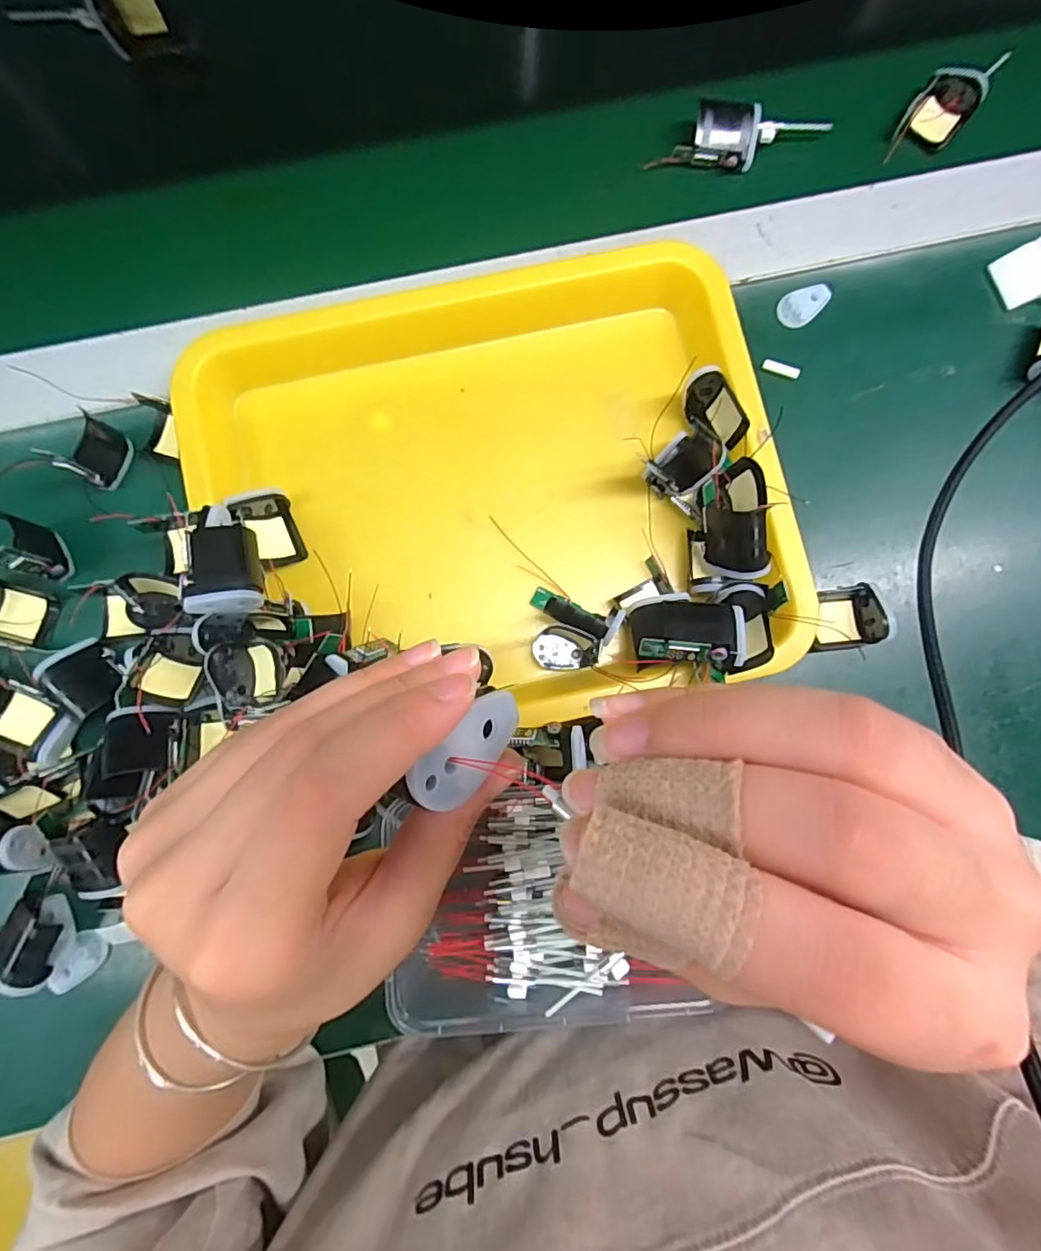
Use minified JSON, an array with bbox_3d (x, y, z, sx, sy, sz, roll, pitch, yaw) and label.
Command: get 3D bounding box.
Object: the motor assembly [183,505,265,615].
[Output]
[{"bbox_3d":[-0.158,-0.033,0.303,0.036,0.024,0.059,0,73,-33],"label":"motor assembly"}]

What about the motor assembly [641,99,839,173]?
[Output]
[{"bbox_3d":[0.144,-0.319,0.375,0.121,0.030,0.028,-12,85,-2],"label":"motor assembly"}]

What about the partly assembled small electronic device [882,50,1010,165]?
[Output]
[{"bbox_3d":[0.282,-0.346,0.382,0.036,0.022,0.079,40,85,3],"label":"partly assembled small electronic device"}]

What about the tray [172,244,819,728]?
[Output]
[{"bbox_3d":[-0.016,-0.077,0.334,0.317,0.035,0.260,-12,85,-2],"label":"tray"}]

